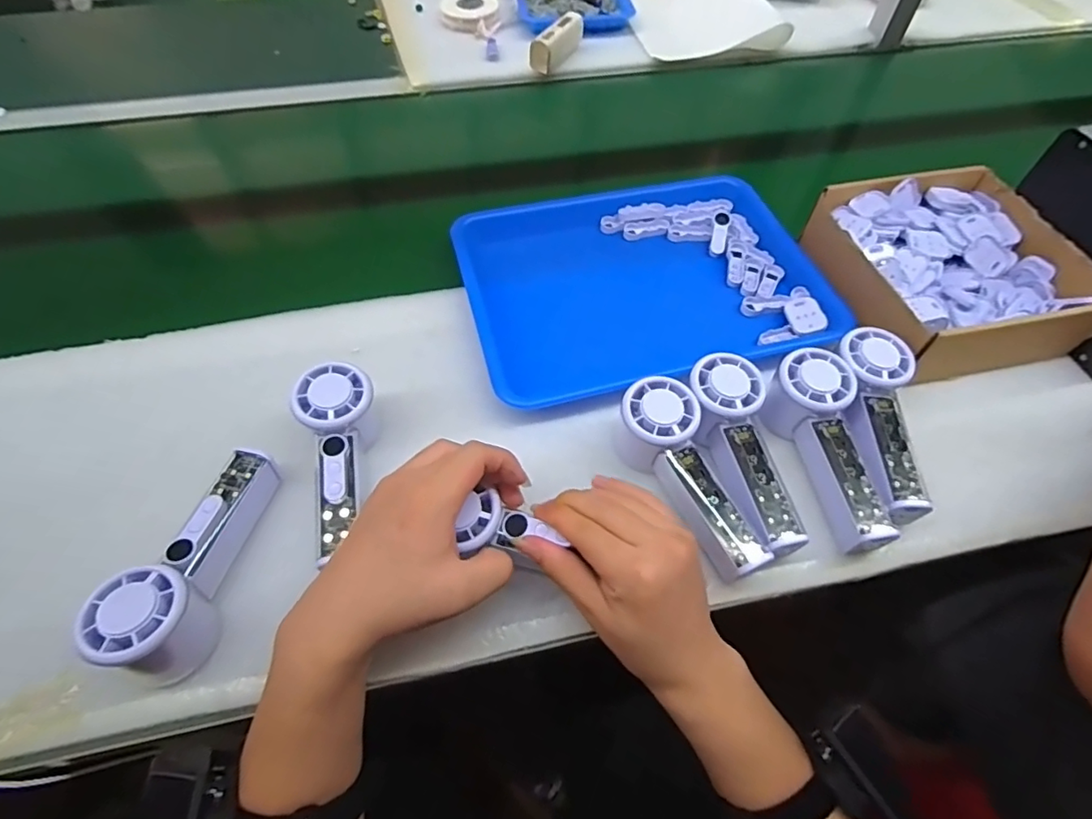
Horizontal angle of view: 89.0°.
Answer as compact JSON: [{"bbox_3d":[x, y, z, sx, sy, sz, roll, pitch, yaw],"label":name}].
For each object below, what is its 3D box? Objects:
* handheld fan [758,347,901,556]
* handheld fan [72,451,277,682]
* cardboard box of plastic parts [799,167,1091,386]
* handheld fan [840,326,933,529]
[{"bbox_3d":[0.223,0.028,0.425,0.059,0.051,0.152,-14,58,-10],"label":"handheld fan"},{"bbox_3d":[-0.236,0.094,0.368,0.047,0.060,0.149,5,57,3],"label":"handheld fan"},{"bbox_3d":[0.374,-0.135,0.528,0.194,0.066,0.196,-11,57,-8],"label":"cardboard box of plastic parts"},{"bbox_3d":[0.260,0.012,0.442,0.054,0.059,0.153,7,57,4],"label":"handheld fan"}]

